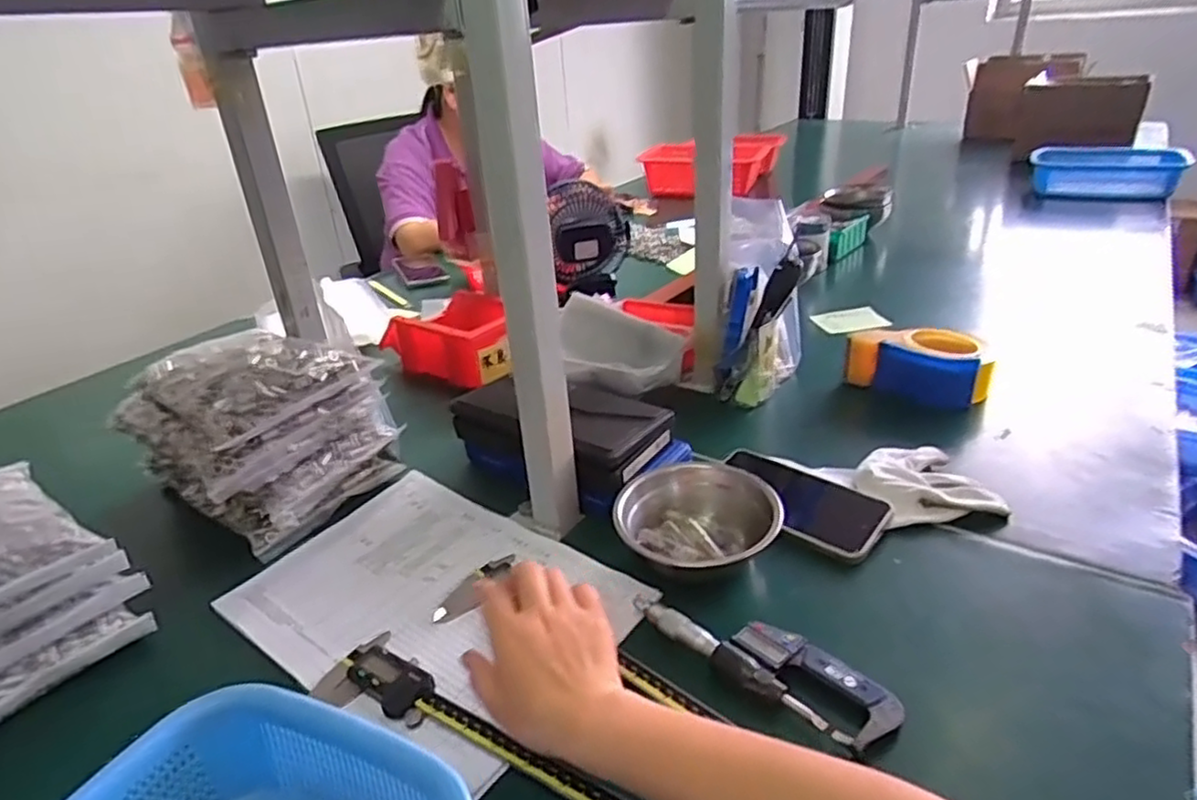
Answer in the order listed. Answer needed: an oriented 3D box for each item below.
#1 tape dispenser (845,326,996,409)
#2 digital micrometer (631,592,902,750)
[{"bbox_3d":[0.360,-0.039,0.799,0.148,0.062,0.068,14,33,30],"label":"tape dispenser"},{"bbox_3d":[0.109,0.178,0.482,0.180,0.032,0.052,21,37,38],"label":"digital micrometer"}]

